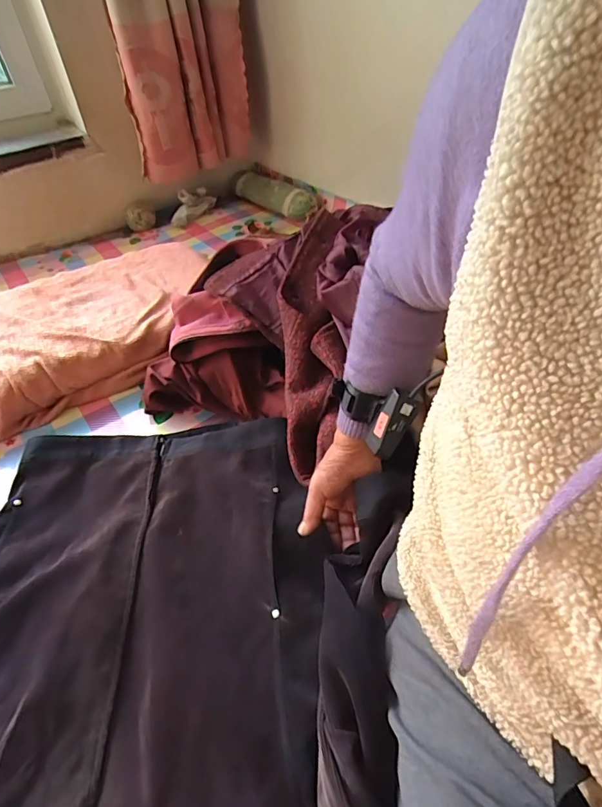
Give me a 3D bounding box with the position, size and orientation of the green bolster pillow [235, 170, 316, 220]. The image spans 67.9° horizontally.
[{"bbox_3d":[-0.076,-0.632,1.367,0.084,0.076,0.312,-31,50,-25],"label":"green bolster pillow"}]

